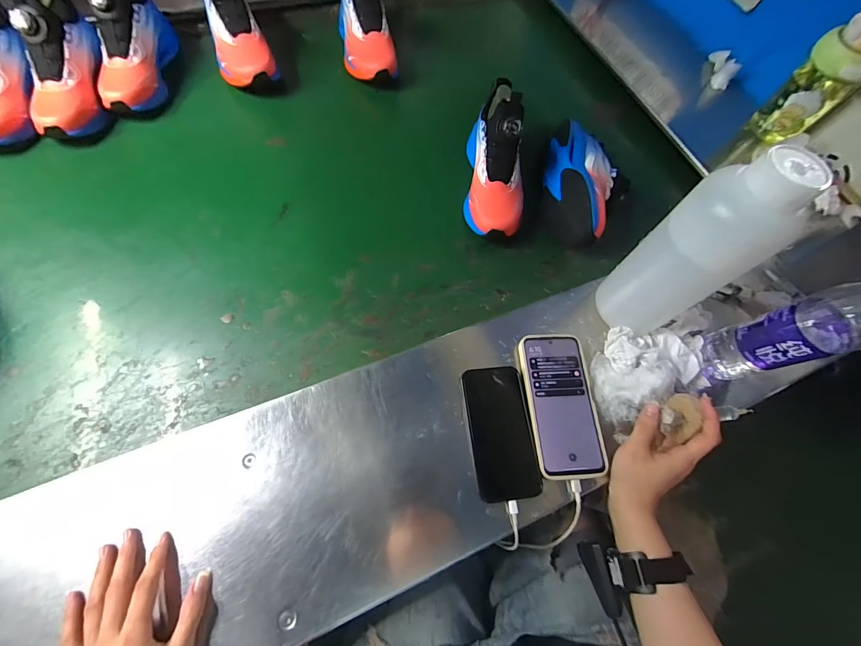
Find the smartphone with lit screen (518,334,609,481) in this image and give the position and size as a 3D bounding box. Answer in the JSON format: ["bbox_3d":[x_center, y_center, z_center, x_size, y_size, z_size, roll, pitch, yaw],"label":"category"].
[{"bbox_3d":[0.162,0.096,0.448,0.083,0.011,0.171,-2,67,-5],"label":"smartphone with lit screen"}]

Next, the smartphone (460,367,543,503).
[{"bbox_3d":[0.082,0.125,0.431,0.074,0.007,0.148,-6,67,-6],"label":"smartphone"}]

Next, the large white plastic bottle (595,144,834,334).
[{"bbox_3d":[0.278,-0.068,0.403,0.075,0.249,0.073,1,66,-4],"label":"large white plastic bottle"}]

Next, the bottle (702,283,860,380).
[{"bbox_3d":[0.410,-0.001,0.392,0.080,0.207,0.076,-16,69,-11],"label":"bottle"}]

